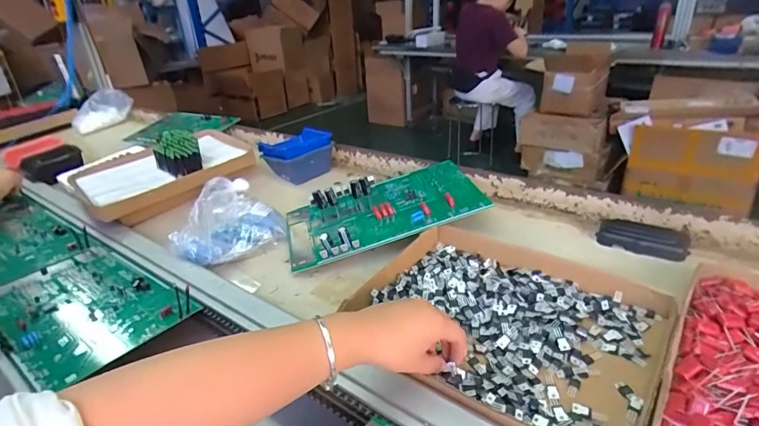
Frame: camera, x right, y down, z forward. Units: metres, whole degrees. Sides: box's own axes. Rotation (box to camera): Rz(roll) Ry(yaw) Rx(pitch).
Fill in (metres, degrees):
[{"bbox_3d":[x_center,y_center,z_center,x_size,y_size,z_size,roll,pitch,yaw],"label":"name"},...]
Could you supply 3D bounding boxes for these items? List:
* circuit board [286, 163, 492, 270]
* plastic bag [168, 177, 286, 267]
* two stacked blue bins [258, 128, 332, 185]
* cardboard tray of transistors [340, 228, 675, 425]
[{"bbox_3d":[-0.002,-0.014,0.710,0.316,0.046,0.203,-18,29,-1],"label":"circuit board"},{"bbox_3d":[-0.238,0.012,0.701,0.130,0.091,0.142,10,27,26],"label":"plastic bag"},{"bbox_3d":[-0.175,-0.120,0.936,0.126,0.095,0.106,-19,29,-33],"label":"two stacked blue bins"},{"bbox_3d":[0.141,0.112,0.492,0.309,0.028,0.239,18,38,38],"label":"cardboard tray of transistors"}]

